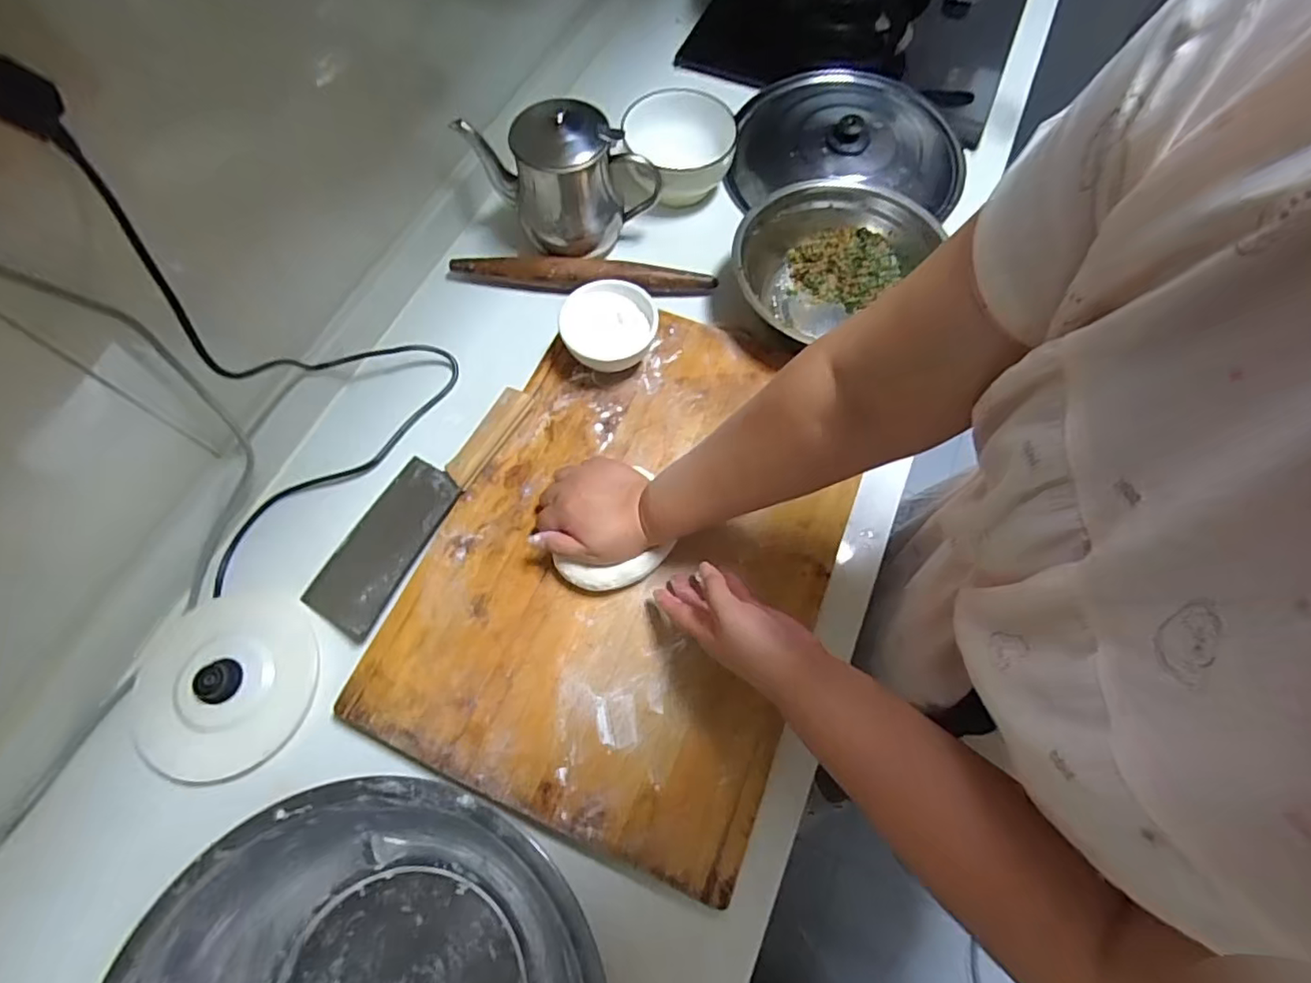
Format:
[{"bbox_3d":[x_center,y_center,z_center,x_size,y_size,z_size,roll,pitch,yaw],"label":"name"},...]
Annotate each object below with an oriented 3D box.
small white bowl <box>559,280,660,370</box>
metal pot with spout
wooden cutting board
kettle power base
[{"bbox_3d":[-0.047,-0.166,0.618,0.095,0.049,0.087,0,68,0],"label":"small white bowl"},{"bbox_3d":[-0.098,-0.341,0.663,0.192,0.150,0.112,-17,69,-7],"label":"metal pot with spout"},{"bbox_3d":[-0.014,0.044,0.561,0.342,0.028,0.476,22,69,9],"label":"wooden cutting board"},{"bbox_3d":[-0.374,0.160,0.509,0.139,0.027,0.151,-38,72,-14],"label":"kettle power base"}]

